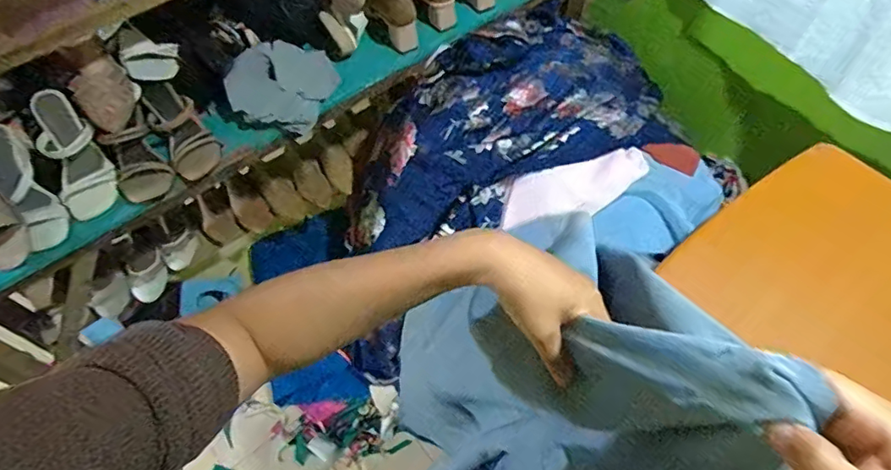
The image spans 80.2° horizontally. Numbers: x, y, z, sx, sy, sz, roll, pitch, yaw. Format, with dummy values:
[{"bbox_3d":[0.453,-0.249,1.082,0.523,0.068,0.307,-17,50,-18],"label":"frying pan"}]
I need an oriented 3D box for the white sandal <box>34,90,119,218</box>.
[{"bbox_3d":[-0.627,-0.140,0.889,0.094,0.065,0.225,-26,87,-13],"label":"white sandal"}]

